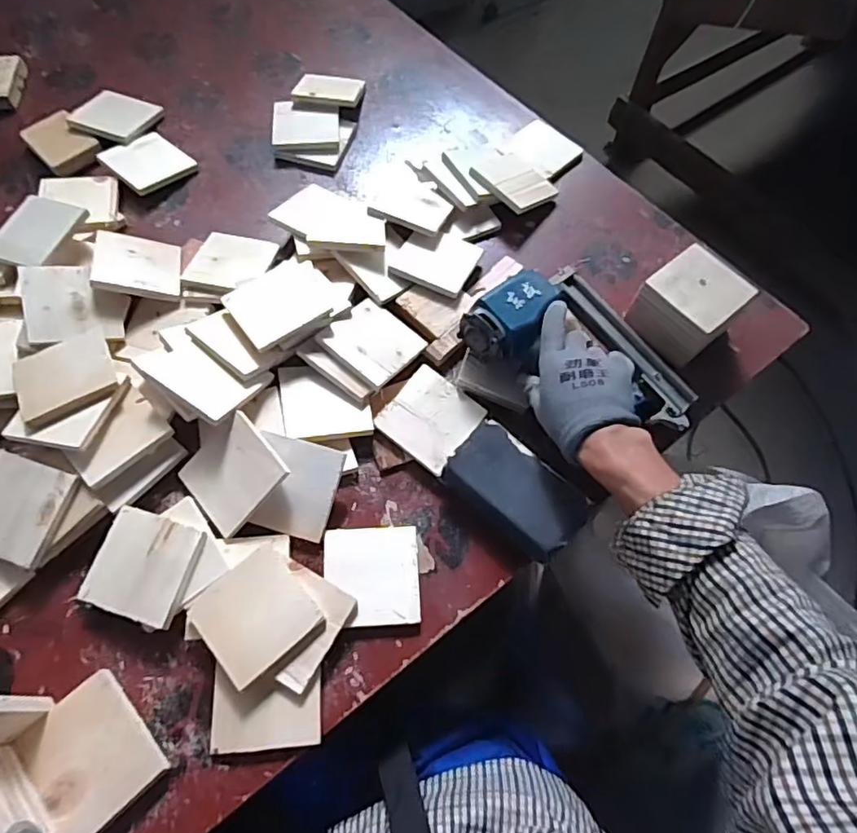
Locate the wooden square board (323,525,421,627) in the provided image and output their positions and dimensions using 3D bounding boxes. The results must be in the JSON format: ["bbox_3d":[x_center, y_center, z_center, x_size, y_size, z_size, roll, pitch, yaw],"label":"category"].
[{"bbox_3d":[-0.054,0.151,0.560,0.088,0.005,0.091,-4,65,-2],"label":"wooden square board"}]

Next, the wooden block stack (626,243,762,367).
[{"bbox_3d":[0.292,-0.122,0.667,0.095,0.075,0.093,-39,71,-16],"label":"wooden block stack"}]

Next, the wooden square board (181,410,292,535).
[{"bbox_3d":[-0.191,0.054,0.574,0.091,0.008,0.086,-46,71,5],"label":"wooden square board"}]

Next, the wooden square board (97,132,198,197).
[{"bbox_3d":[-0.370,-0.335,0.773,0.092,0.009,0.089,-39,78,-24],"label":"wooden square board"}]

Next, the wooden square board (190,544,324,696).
[{"bbox_3d":[-0.150,0.173,0.514,0.091,0.013,0.090,-37,72,-24],"label":"wooden square board"}]

